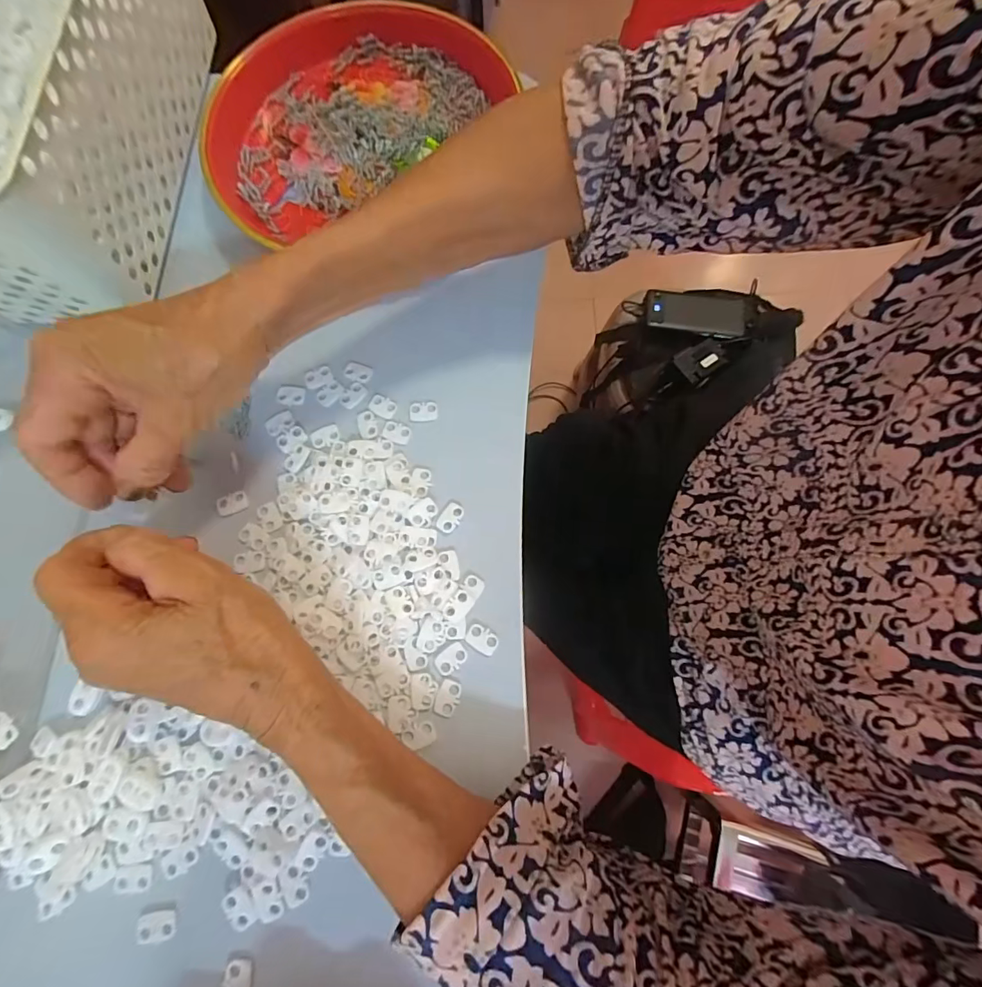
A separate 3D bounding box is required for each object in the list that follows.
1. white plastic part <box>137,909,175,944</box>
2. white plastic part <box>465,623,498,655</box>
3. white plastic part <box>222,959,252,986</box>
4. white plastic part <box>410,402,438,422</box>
[{"bbox_3d":[-0.164,0.212,0.229,0.018,0.004,0.012,-8,78,2],"label":"white plastic part"},{"bbox_3d":[-0.005,0.082,0.263,0.018,0.004,0.012,30,82,9],"label":"white plastic part"},{"bbox_3d":[-0.120,0.232,0.222,0.013,0.004,0.017,-4,78,3],"label":"white plastic part"},{"bbox_3d":[-0.043,-0.053,0.300,0.018,0.004,0.013,1,79,4],"label":"white plastic part"}]

